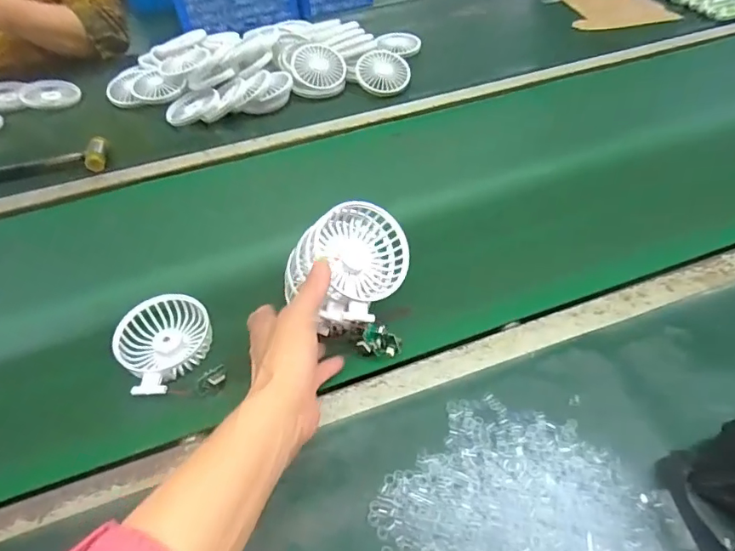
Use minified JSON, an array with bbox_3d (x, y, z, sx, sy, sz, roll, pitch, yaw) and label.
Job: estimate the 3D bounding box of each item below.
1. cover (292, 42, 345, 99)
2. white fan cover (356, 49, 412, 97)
[{"bbox_3d":[-0.080,-0.333,0.805,0.086,0.017,0.090,-5,90,-11],"label":"cover"},{"bbox_3d":[0.027,-0.332,0.809,0.087,0.018,0.091,-24,77,-15],"label":"white fan cover"}]

